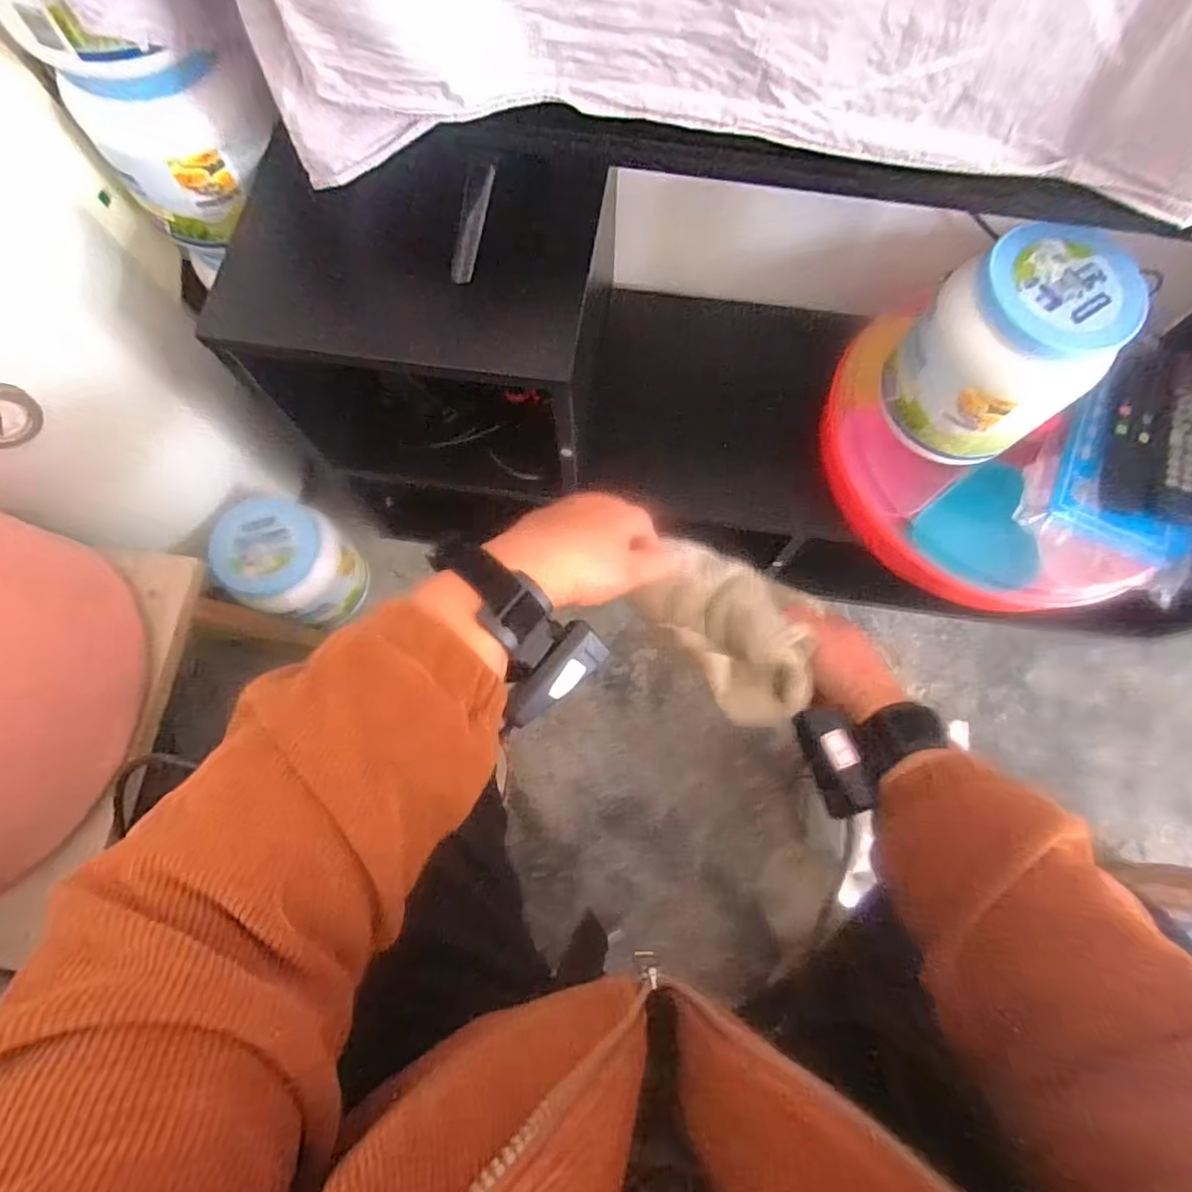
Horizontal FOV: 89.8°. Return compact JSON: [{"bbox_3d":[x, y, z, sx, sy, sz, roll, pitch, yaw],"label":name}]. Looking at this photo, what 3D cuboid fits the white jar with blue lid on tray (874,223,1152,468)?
[{"bbox_3d":[0.345,-0.202,0.517,0.127,0.160,0.130,0,74,0],"label":"white jar with blue lid on tray"}]

